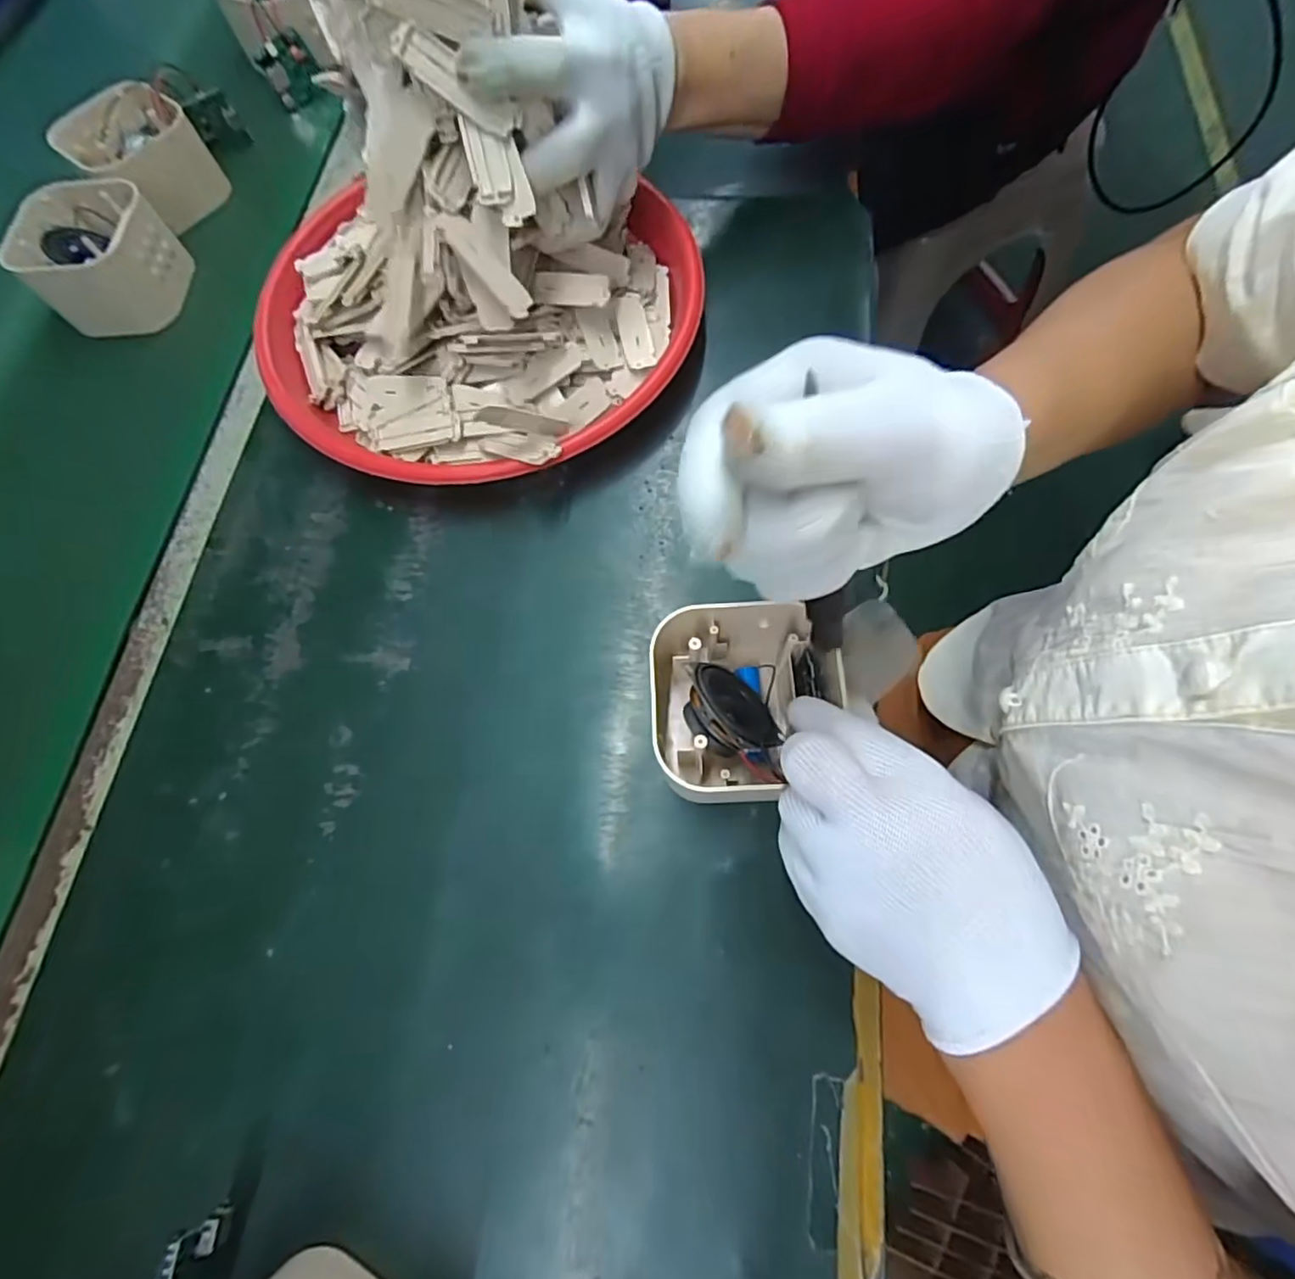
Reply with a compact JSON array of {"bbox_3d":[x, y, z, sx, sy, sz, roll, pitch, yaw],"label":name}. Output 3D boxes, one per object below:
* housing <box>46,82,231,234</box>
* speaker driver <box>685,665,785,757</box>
[{"bbox_3d":[-0.406,-0.389,0.501,0.082,0.053,0.084,39,76,15],"label":"housing"},{"bbox_3d":[0.038,0.037,0.303,0.019,0.049,0.051,-50,59,28],"label":"speaker driver"}]

